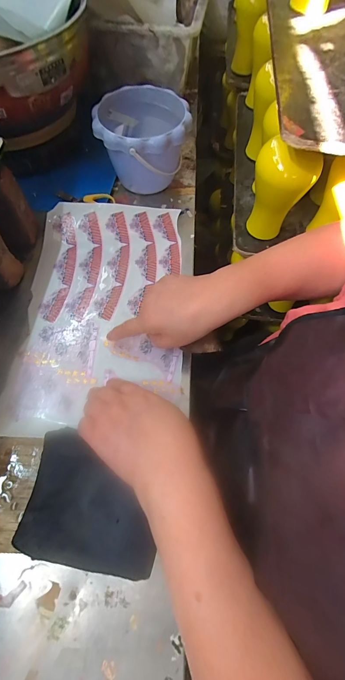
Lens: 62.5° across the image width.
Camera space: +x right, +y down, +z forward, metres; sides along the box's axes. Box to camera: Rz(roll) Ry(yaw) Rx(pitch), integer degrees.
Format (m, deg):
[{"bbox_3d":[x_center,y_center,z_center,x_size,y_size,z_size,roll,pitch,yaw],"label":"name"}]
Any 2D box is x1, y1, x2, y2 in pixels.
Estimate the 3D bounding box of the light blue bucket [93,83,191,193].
[{"bbox_3d":[-0.049,-0.334,0.499,0.146,0.115,0.151,0,66,0],"label":"light blue bucket"}]

